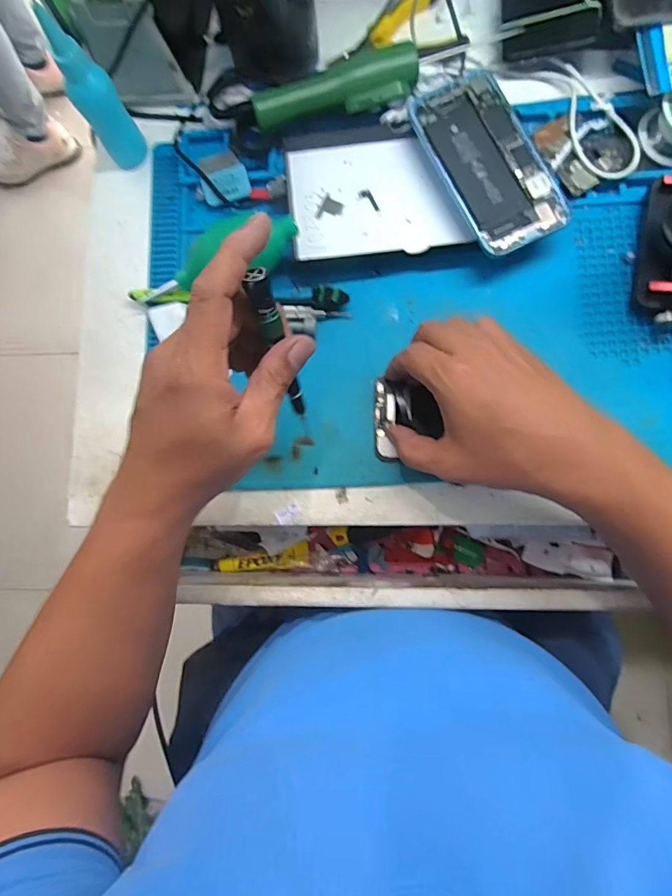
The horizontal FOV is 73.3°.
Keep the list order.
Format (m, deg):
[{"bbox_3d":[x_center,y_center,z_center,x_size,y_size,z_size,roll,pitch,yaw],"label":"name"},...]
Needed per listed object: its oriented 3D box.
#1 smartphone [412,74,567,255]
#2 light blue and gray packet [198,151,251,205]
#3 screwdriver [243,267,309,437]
[{"bbox_3d":[0.120,-0.227,0.356,0.074,0.004,0.150,-24,82,-1],"label":"smartphone"},{"bbox_3d":[-0.097,-0.234,0.391,0.039,0.010,0.044,-18,81,1],"label":"light blue and gray packet"},{"bbox_3d":[-0.033,-0.054,0.291,0.012,0.124,0.013,-12,51,2],"label":"screwdriver"}]

